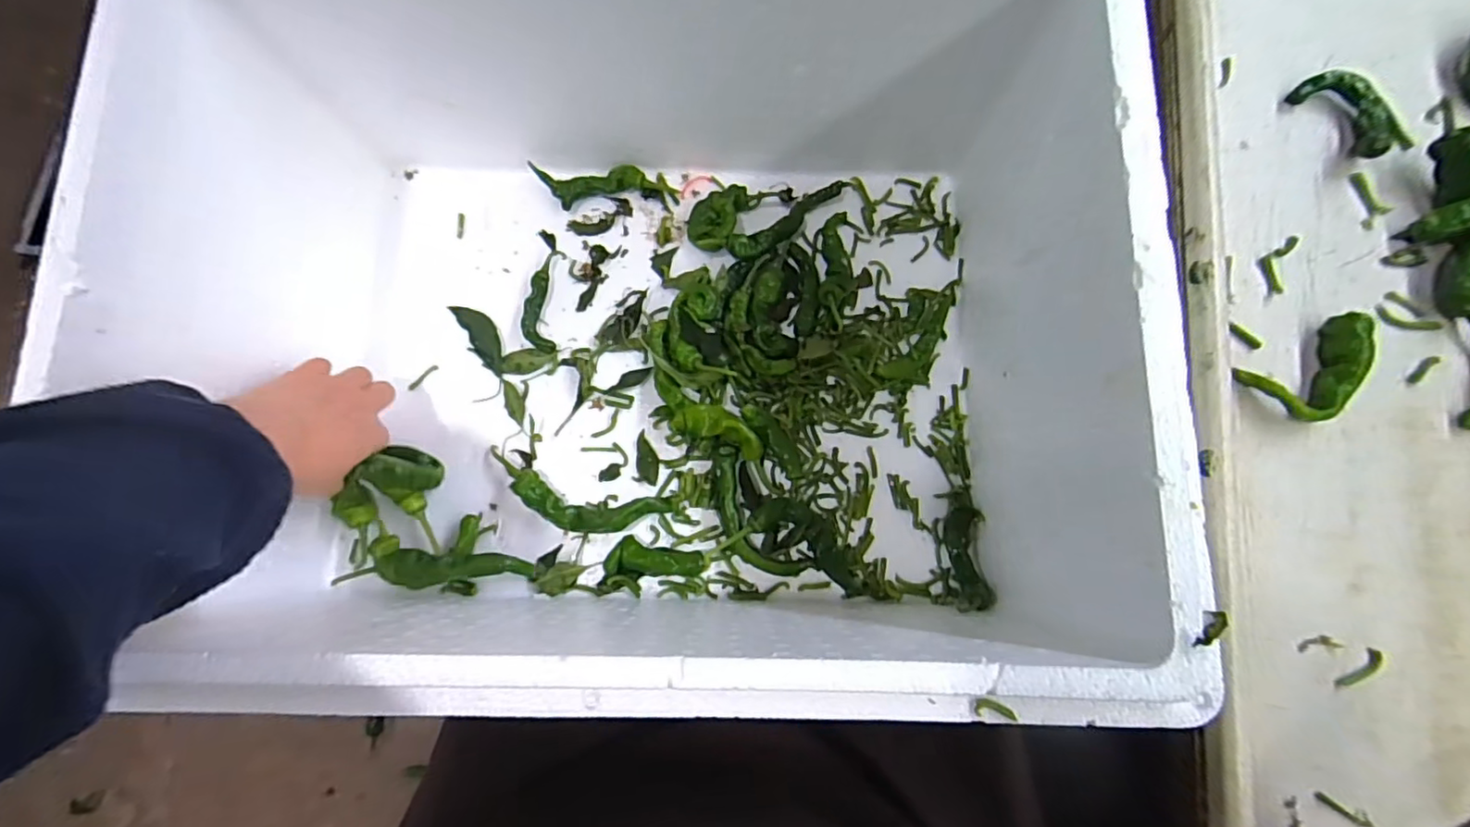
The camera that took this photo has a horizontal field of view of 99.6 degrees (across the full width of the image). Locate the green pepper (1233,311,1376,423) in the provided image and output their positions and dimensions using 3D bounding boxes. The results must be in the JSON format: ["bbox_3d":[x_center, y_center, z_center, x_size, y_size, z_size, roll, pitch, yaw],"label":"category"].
[{"bbox_3d":[0.362,-0.026,0.383,0.074,0.024,0.047,-29,81,-6],"label":"green pepper"}]

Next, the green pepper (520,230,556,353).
[{"bbox_3d":[-0.176,-0.111,0.561,0.027,0.011,0.115,-3,79,-1],"label":"green pepper"}]

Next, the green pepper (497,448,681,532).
[{"bbox_3d":[-0.133,0.074,0.522,0.162,0.025,0.045,14,79,2],"label":"green pepper"}]

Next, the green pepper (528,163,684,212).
[{"bbox_3d":[-0.119,-0.210,0.573,0.129,0.023,0.034,-2,79,-1],"label":"green pepper"}]

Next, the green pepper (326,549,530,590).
[{"bbox_3d":[-0.240,0.124,0.497,0.143,0.034,0.029,-1,79,-1],"label":"green pepper"}]

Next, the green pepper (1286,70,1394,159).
[{"bbox_3d":[0.414,-0.204,0.416,0.040,0.024,0.067,-30,81,-6],"label":"green pepper"}]

